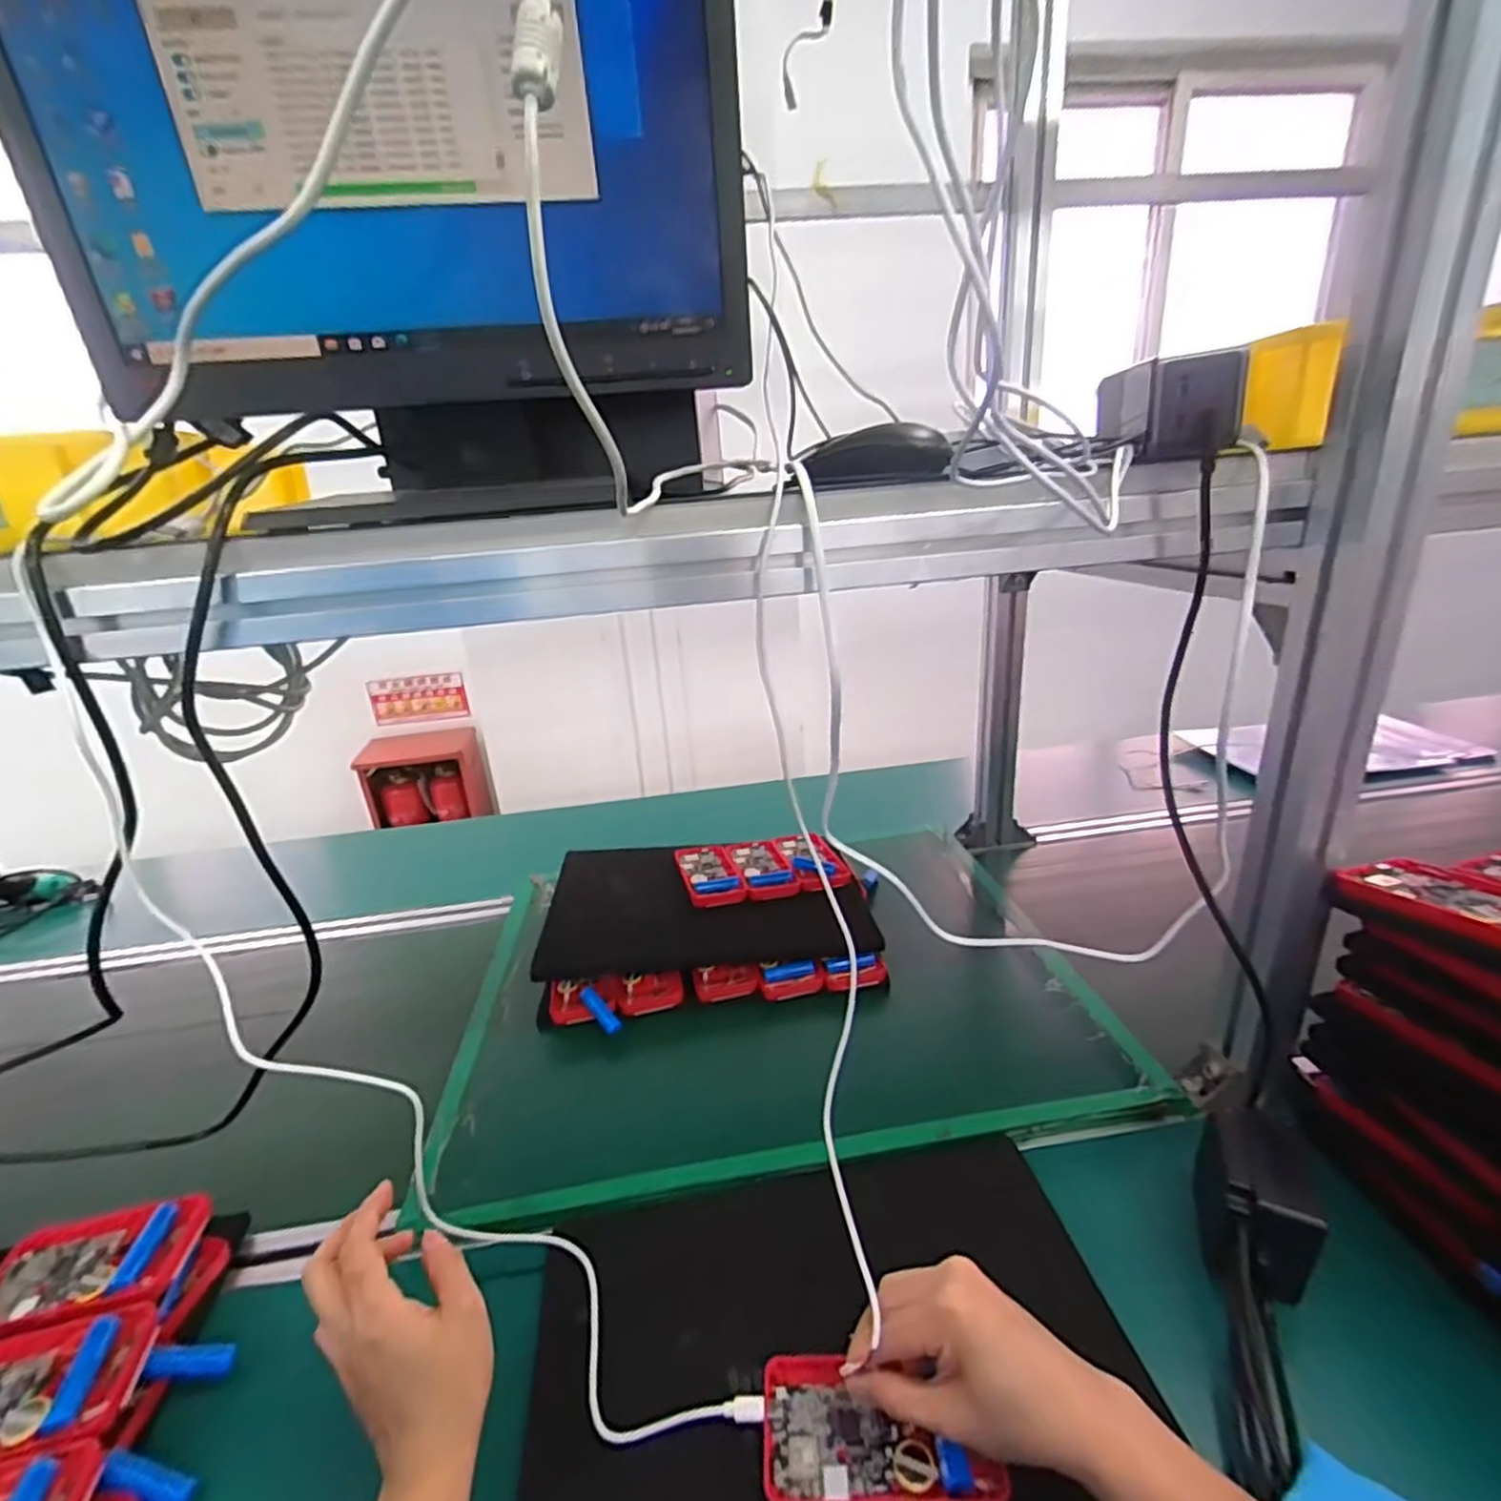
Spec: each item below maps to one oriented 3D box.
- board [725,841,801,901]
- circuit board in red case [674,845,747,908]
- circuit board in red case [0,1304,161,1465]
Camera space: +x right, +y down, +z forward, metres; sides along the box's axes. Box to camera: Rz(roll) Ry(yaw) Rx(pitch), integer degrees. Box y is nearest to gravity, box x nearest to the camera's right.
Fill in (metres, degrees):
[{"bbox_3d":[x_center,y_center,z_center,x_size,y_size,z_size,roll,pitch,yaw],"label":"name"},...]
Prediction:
[{"bbox_3d":[0.014,0.139,0.834,0.061,0.013,0.128,-8,21,-12],"label":"board"},{"bbox_3d":[-0.049,0.145,0.829,0.064,0.018,0.120,-9,21,-14],"label":"circuit board in red case"},{"bbox_3d":[-0.413,0.356,0.385,0.124,0.015,0.068,-7,20,-8],"label":"circuit board in red case"}]

